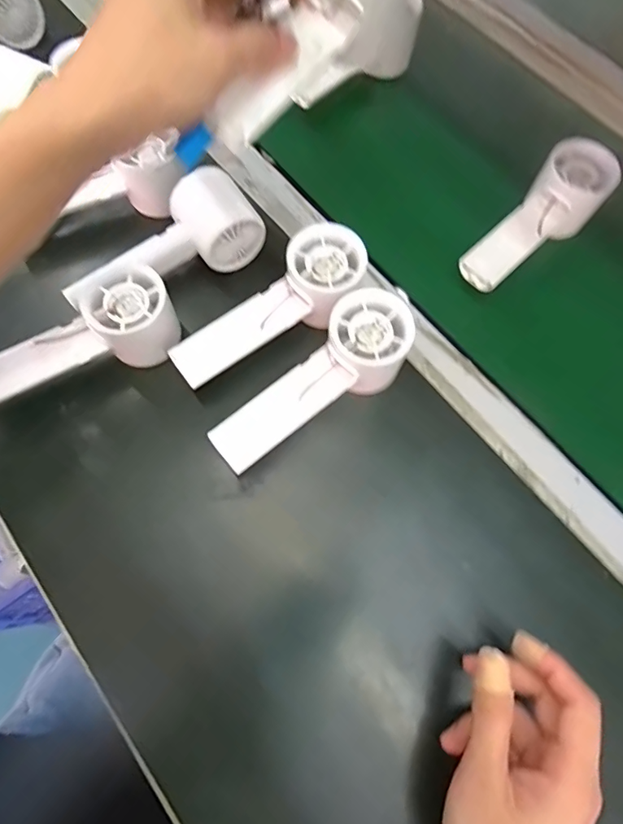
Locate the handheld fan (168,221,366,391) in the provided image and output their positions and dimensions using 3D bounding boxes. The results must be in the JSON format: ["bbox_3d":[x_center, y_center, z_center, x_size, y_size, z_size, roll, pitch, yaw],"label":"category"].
[{"bbox_3d":[-0.026,-0.070,0.352,0.158,0.055,0.056,-41,77,-15],"label":"handheld fan"}]

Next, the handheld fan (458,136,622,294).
[{"bbox_3d":[0.192,-0.155,0.400,0.058,0.062,0.154,39,74,11],"label":"handheld fan"}]

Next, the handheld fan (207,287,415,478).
[{"bbox_3d":[0.005,-0.015,0.331,0.056,0.052,0.157,43,74,12],"label":"handheld fan"}]

